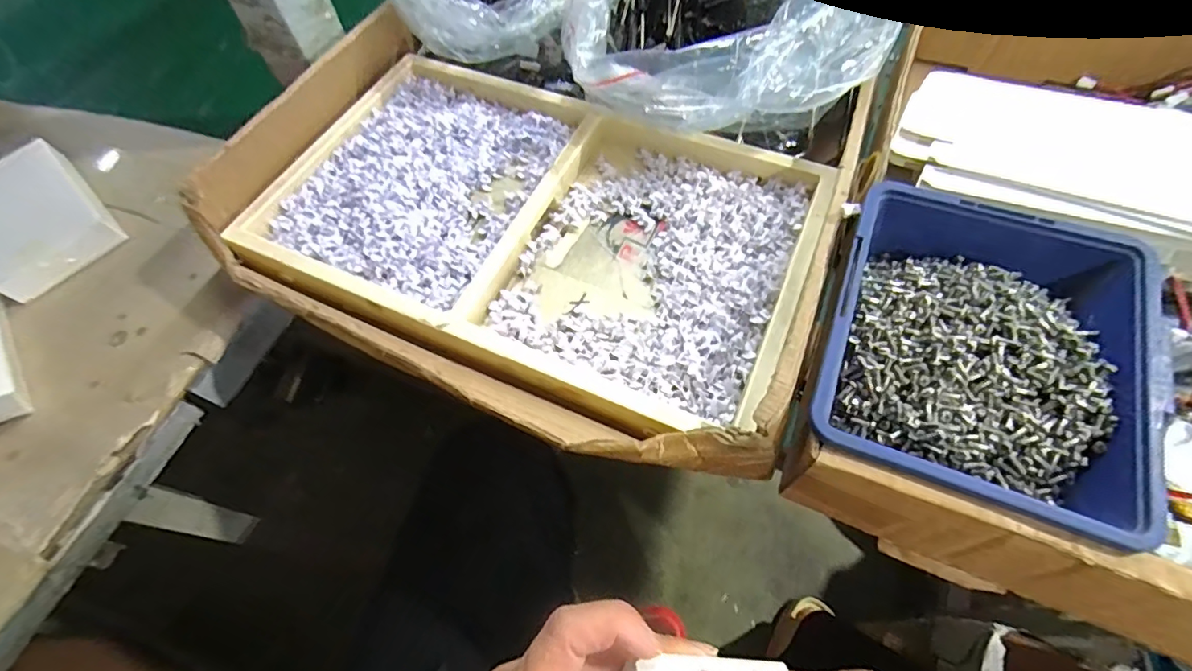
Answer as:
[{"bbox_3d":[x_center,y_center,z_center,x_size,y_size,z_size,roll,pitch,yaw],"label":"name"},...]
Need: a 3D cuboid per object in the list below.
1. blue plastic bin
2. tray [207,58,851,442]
[{"bbox_3d":[0.169,0.007,0.234,0.122,0.044,0.141,19,64,13],"label":"blue plastic bin"},{"bbox_3d":[-0.038,-0.074,0.314,0.324,0.031,0.203,22,64,15],"label":"tray"}]

